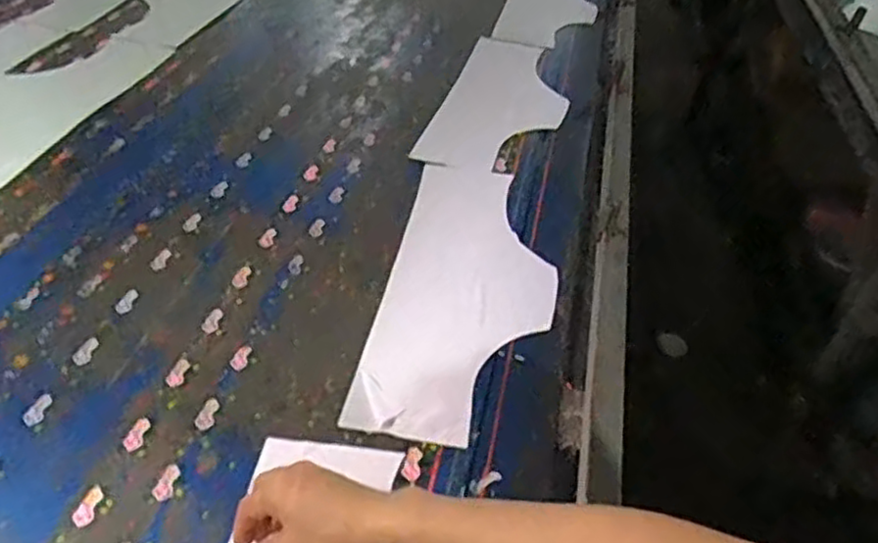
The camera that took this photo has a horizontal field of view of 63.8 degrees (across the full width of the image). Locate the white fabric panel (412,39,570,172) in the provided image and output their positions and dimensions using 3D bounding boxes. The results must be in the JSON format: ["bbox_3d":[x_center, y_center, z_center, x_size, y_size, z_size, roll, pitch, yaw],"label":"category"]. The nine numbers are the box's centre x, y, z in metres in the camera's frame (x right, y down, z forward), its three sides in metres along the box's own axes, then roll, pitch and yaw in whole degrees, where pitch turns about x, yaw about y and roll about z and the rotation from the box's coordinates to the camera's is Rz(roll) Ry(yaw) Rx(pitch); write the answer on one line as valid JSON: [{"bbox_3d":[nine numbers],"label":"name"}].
[{"bbox_3d":[0.117,-0.298,1.197,0.194,0.012,0.447,13,41,11],"label":"white fabric panel"}]

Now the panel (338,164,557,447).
[{"bbox_3d":[0.037,0.009,0.828,0.187,0.011,0.454,8,40,5],"label":"panel"}]

